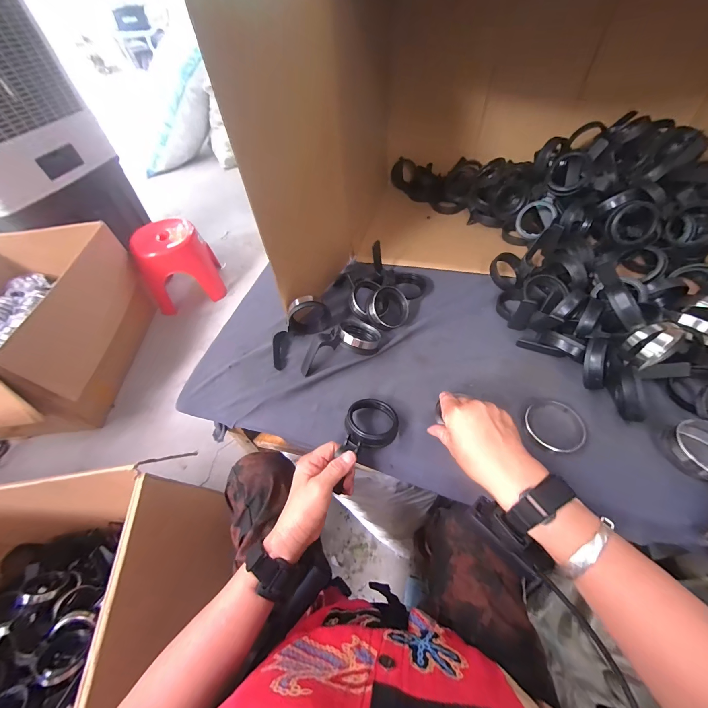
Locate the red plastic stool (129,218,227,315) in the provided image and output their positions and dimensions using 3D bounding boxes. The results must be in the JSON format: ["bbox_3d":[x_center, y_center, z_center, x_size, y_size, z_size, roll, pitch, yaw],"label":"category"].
[{"bbox_3d":[-0.788,-0.408,1.364,0.296,0.296,0.276,-19,53,-11],"label":"red plastic stool"}]

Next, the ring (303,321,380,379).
[{"bbox_3d":[-0.024,-0.019,0.489,0.137,0.048,0.059,-15,52,-8],"label":"ring"}]

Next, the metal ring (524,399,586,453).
[{"bbox_3d":[0.265,0.091,0.396,0.068,0.009,0.072,-23,54,-14],"label":"metal ring"}]

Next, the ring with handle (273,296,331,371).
[{"bbox_3d":[-0.098,-0.044,0.503,0.046,0.058,0.127,31,60,25],"label":"ring with handle"}]

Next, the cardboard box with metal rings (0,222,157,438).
[{"bbox_3d":[-1.062,-0.064,1.013,0.469,0.385,0.752,-6,52,-1],"label":"cardboard box with metal rings"}]

